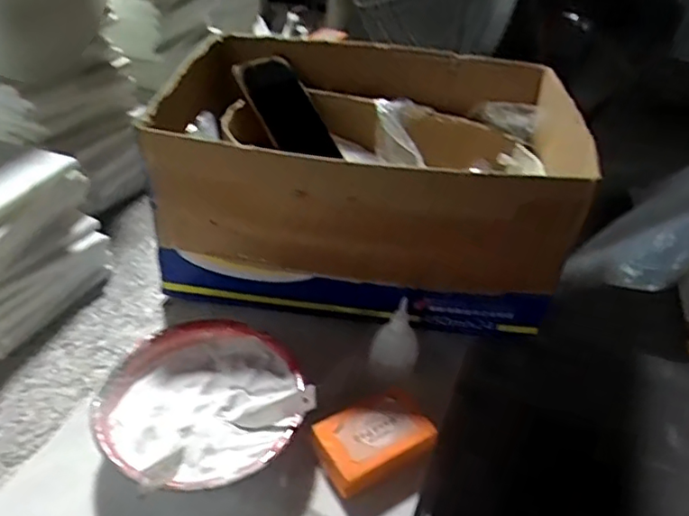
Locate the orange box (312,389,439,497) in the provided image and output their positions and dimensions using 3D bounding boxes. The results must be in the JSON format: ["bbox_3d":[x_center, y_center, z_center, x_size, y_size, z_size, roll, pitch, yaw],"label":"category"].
[{"bbox_3d":[0.025,0.158,0.492,0.093,0.038,0.057,-19,47,-25],"label":"orange box"}]

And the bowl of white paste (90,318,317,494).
[{"bbox_3d":[-0.121,0.131,0.496,0.167,0.059,0.163,3,42,-3],"label":"bowl of white paste"}]

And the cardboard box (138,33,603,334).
[{"bbox_3d":[0.044,-0.090,0.674,0.440,0.220,0.344,12,42,7],"label":"cardboard box"}]

